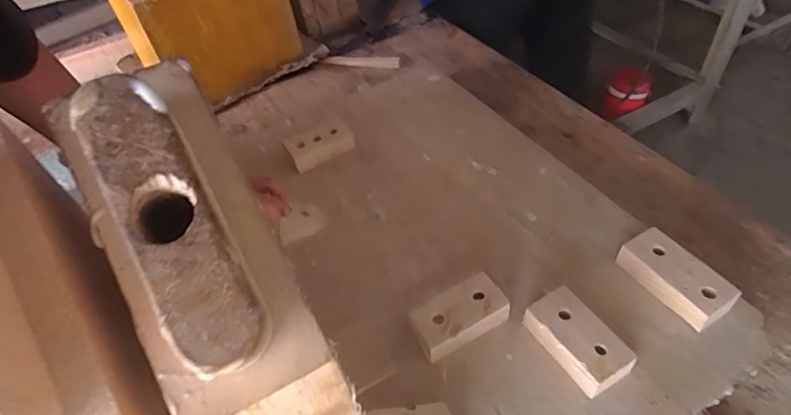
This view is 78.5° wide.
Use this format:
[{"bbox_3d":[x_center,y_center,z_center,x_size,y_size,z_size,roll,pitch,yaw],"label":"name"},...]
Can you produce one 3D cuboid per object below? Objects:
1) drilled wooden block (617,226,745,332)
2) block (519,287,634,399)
[{"bbox_3d":[0.227,0.056,0.395,0.043,0.025,0.084,-25,50,-17],"label":"drilled wooden block"},{"bbox_3d":[0.138,0.100,0.367,0.041,0.023,0.076,-29,51,-20],"label":"block"}]

